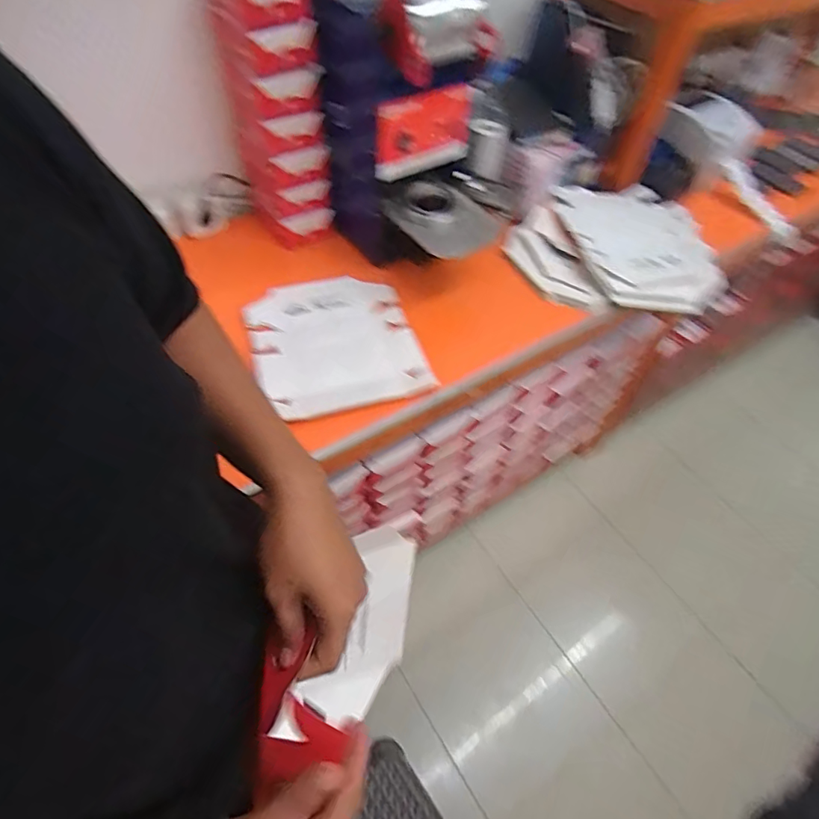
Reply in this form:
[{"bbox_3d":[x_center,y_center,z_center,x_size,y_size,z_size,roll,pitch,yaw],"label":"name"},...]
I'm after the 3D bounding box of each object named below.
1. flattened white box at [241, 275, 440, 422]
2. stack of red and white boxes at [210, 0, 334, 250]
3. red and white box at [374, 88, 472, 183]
[{"bbox_3d":[-0.145,-0.132,0.970,0.293,0.022,0.335,-13,55,-13],"label":"flattened white box"},{"bbox_3d":[-0.250,-0.557,0.994,0.142,0.470,0.143,-20,57,-18],"label":"stack of red and white boxes"},{"bbox_3d":[0.039,-0.511,0.946,0.230,0.120,0.058,-31,61,-24],"label":"red and white box"}]

